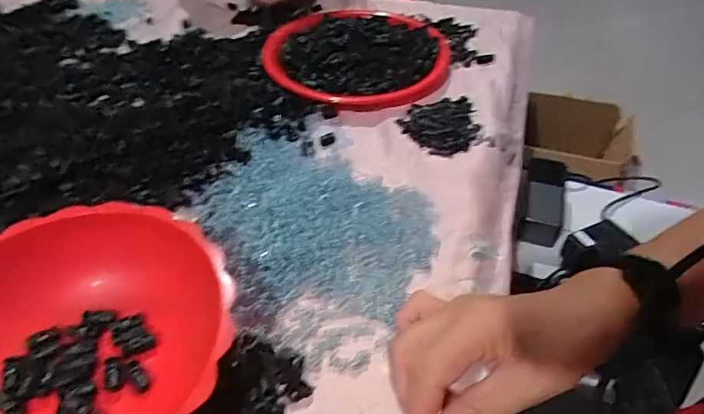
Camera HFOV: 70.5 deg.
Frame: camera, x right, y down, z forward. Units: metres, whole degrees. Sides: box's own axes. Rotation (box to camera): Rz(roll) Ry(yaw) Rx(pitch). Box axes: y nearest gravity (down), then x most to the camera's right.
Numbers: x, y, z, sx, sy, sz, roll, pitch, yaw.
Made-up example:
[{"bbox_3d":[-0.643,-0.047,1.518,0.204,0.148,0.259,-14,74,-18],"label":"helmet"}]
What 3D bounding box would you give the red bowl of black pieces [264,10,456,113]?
[{"bbox_3d":[0.015,-0.231,0.718,0.251,0.039,0.285,15,47,14],"label":"red bowl of black pieces"}]

